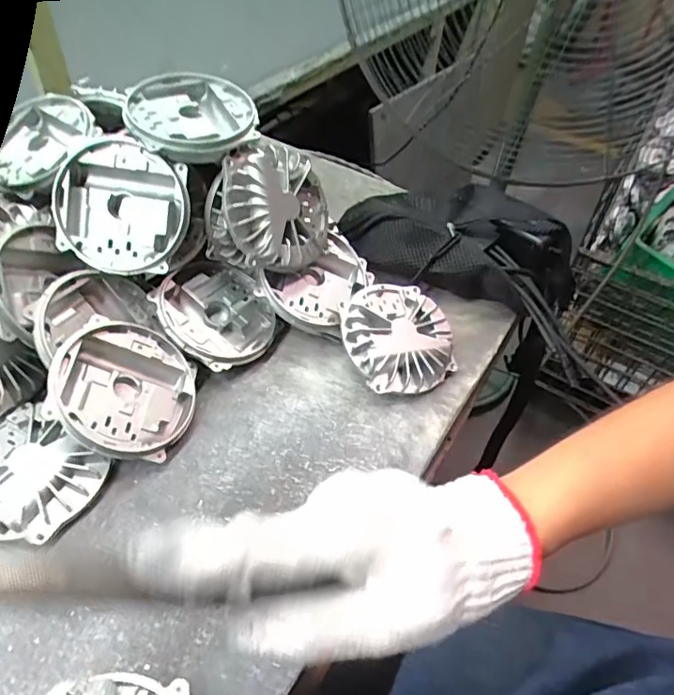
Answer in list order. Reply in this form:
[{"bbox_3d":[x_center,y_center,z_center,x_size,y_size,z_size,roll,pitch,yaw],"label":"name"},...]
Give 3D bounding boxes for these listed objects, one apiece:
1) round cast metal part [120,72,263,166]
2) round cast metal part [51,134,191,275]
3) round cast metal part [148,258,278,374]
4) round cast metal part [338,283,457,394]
[{"bbox_3d":[-0.125,-0.199,0.457,0.103,0.028,0.111,3,48,-3],"label":"round cast metal part"},{"bbox_3d":[-0.182,-0.120,0.452,0.107,0.106,0.025,7,8,-4],"label":"round cast metal part"},{"bbox_3d":[-0.113,-0.028,0.495,0.103,0.029,0.103,19,52,-25],"label":"round cast metal part"},{"bbox_3d":[0.056,-0.010,0.495,0.105,0.028,0.105,9,58,-15],"label":"round cast metal part"}]

